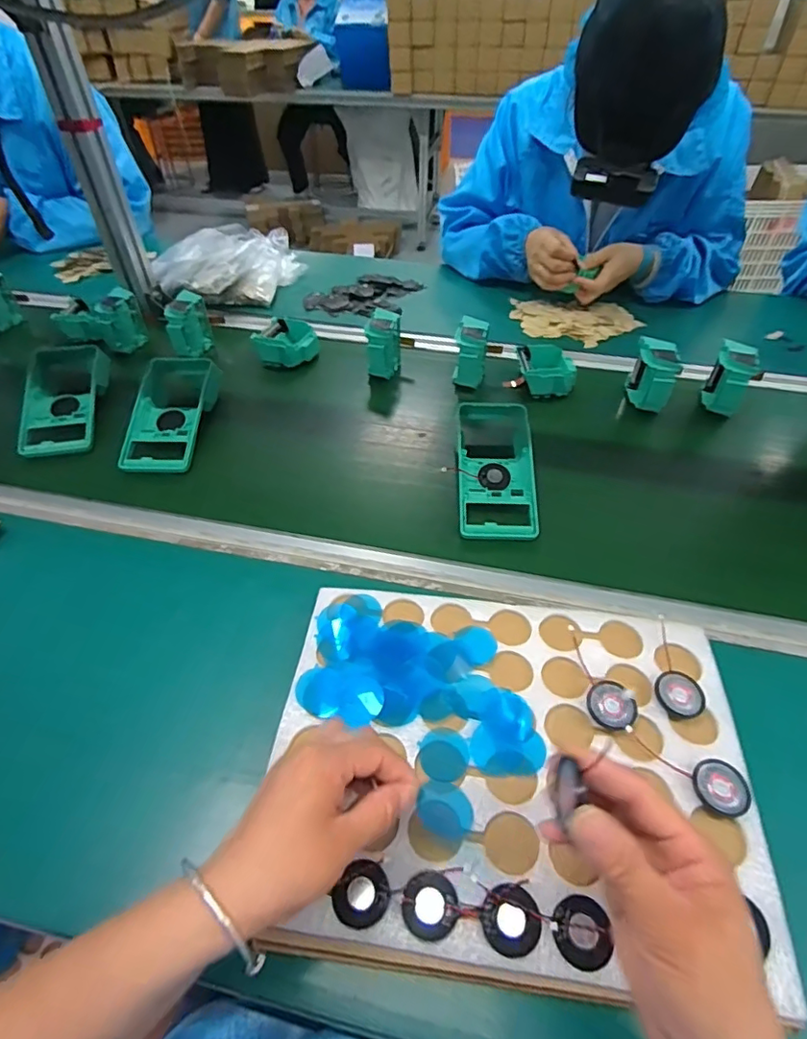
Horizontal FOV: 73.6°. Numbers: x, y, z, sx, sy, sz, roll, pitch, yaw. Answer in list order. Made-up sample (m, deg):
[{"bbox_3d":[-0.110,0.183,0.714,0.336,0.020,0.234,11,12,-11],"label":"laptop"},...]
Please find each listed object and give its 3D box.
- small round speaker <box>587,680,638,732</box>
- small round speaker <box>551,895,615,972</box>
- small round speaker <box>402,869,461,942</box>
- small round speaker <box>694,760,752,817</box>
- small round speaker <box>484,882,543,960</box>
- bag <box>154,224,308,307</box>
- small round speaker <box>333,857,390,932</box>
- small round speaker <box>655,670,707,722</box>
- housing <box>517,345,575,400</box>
[{"bbox_3d":[0.152,0.134,0.392,0.034,0.009,0.034,0,47,0],"label":"small round speaker"},{"bbox_3d":[0.103,0.237,0.309,0.033,0.007,0.033,0,47,0],"label":"small round speaker"},{"bbox_3d":[0.017,0.228,0.319,0.033,0.004,0.032,0,47,0],"label":"small round speaker"},{"bbox_3d":[0.210,0.177,0.356,0.035,0.008,0.032,0,47,0],"label":"small round speaker"},{"bbox_3d":[0.063,0.233,0.314,0.033,0.004,0.033,0,47,0],"label":"small round speaker"},{"bbox_3d":[-0.290,-0.440,0.922,0.263,0.083,0.173,-21,50,-19],"label":"bag"},{"bbox_3d":[-0.024,0.223,0.321,0.033,0.005,0.030,0,47,0],"label":"small round speaker"},{"bbox_3d":[0.204,0.129,0.397,0.034,0.008,0.032,0,47,0],"label":"small round speaker"},{"bbox_3d":[0.196,-0.203,0.741,0.075,0.038,0.084,3,47,2],"label":"housing"}]

